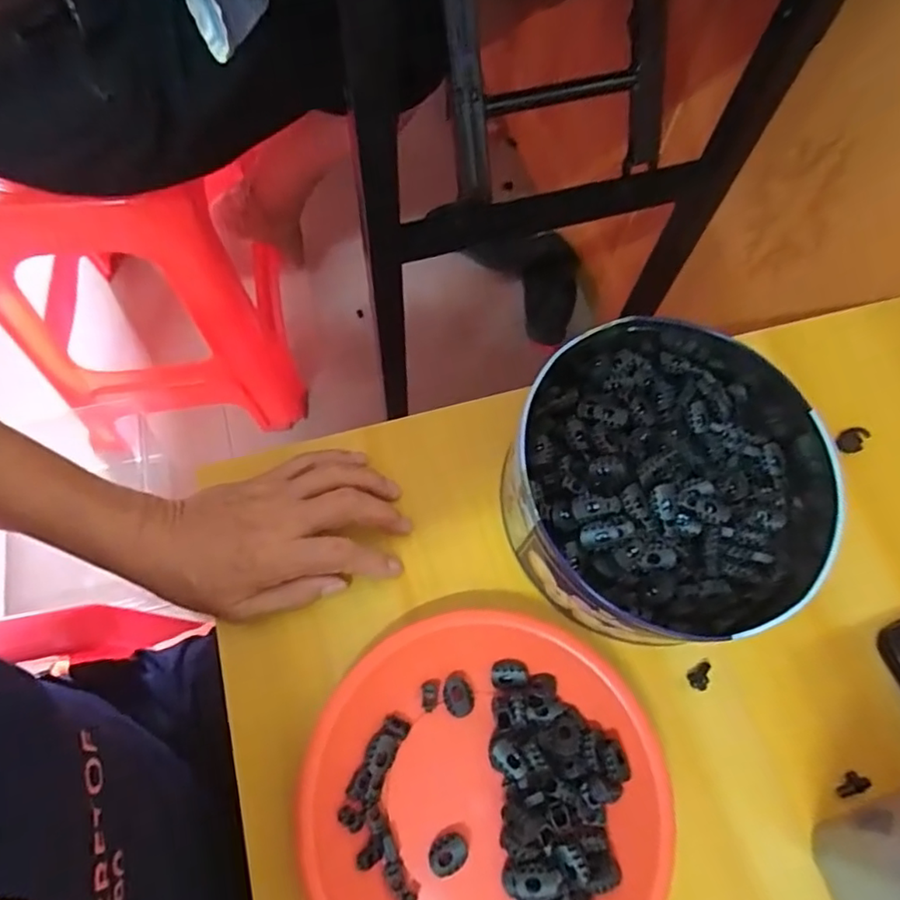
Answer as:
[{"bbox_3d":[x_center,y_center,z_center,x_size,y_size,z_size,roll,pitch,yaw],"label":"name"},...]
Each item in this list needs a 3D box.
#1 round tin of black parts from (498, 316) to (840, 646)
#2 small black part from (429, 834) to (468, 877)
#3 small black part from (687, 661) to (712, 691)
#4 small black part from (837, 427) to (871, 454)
[{"bbox_3d":[0.141,0.015,0.380,0.210,0.072,0.190,-22,70,-11],"label":"round tin of black parts"},{"bbox_3d":[-0.001,0.221,0.325,0.022,0.008,0.017,-30,72,-13],"label":"small black part"},{"bbox_3d":[0.155,0.139,0.367,0.012,0.007,0.019,25,69,8],"label":"small black part"},{"bbox_3d":[0.295,-0.008,0.434,0.022,0.011,0.016,-29,71,-13],"label":"small black part"}]

